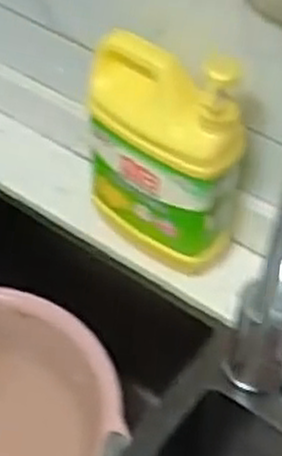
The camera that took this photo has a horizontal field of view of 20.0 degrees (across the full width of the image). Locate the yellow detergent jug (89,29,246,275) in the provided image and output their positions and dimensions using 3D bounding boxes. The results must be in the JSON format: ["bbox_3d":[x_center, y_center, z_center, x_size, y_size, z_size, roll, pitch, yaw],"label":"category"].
[{"bbox_3d":[0.018,-0.066,0.732,0.141,0.235,0.065,35,57,24],"label":"yellow detergent jug"}]

